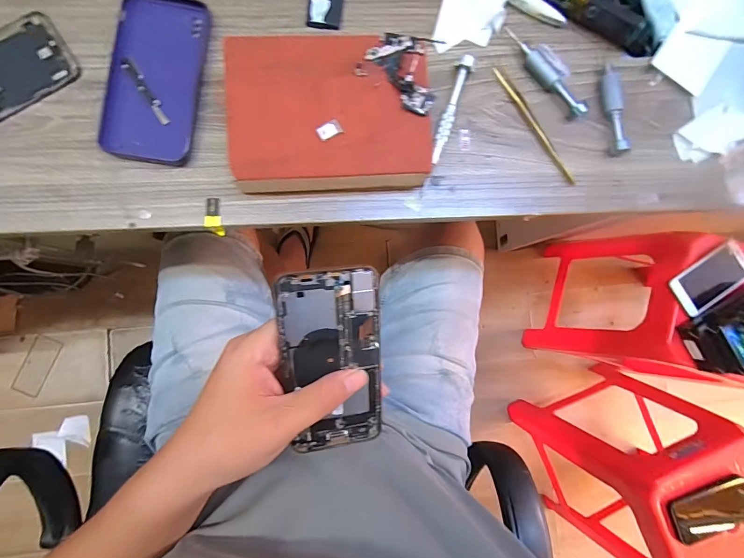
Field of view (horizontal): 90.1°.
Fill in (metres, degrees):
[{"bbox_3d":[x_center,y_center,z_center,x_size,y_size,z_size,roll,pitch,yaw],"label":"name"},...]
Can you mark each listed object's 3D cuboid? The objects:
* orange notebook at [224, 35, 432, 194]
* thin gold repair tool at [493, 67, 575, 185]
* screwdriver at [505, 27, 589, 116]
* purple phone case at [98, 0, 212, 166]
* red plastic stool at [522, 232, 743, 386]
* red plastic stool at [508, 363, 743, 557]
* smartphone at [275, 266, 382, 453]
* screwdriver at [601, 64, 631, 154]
[{"bbox_3d":[-0.035,-0.133,0.311,0.161,0.041,0.118,-3,89,-4],"label":"orange notebook"},{"bbox_3d":[0.152,-0.143,0.346,0.006,0.008,0.129,-33,91,-4],"label":"thin gold repair tool"},{"bbox_3d":[0.160,-0.191,0.341,0.018,0.019,0.102,-37,92,-4],"label":"screwdriver"},{"bbox_3d":[-0.185,-0.174,0.319,0.072,0.009,0.146,7,88,-4],"label":"purple phone case"},{"bbox_3d":[0.633,0.073,0.899,0.281,0.444,0.299,14,86,-3],"label":"red plastic stool"},{"bbox_3d":[0.595,0.430,0.850,0.304,0.433,0.273,-25,89,-5],"label":"red plastic stool"},{"bbox_3d":[-0.027,0.061,0.266,0.068,0.007,0.139,-5,109,-9],"label":"smartphone"},{"bbox_3d":[0.225,-0.158,0.347,0.011,0.015,0.083,-6,89,-4],"label":"screwdriver"}]

